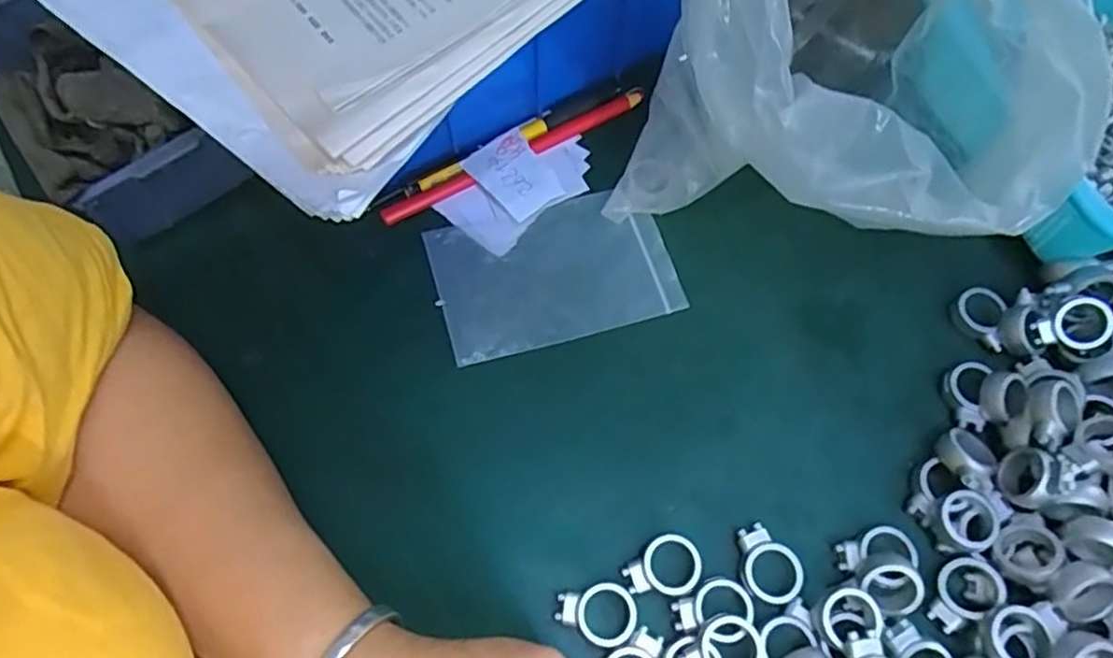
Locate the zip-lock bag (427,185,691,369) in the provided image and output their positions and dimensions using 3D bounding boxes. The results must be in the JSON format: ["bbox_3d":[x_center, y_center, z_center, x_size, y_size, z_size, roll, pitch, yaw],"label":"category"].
[{"bbox_3d":[-0.001,-0.029,0.368,0.122,0.008,0.076,-15,69,-8],"label":"zip-lock bag"}]

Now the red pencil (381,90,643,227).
[{"bbox_3d":[-0.023,-0.098,0.392,0.164,0.010,0.009,-28,69,-12],"label":"red pencil"}]

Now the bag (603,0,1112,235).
[{"bbox_3d":[0.137,-0.105,0.305,0.162,0.185,0.166,-36,71,-15],"label":"bag"}]

